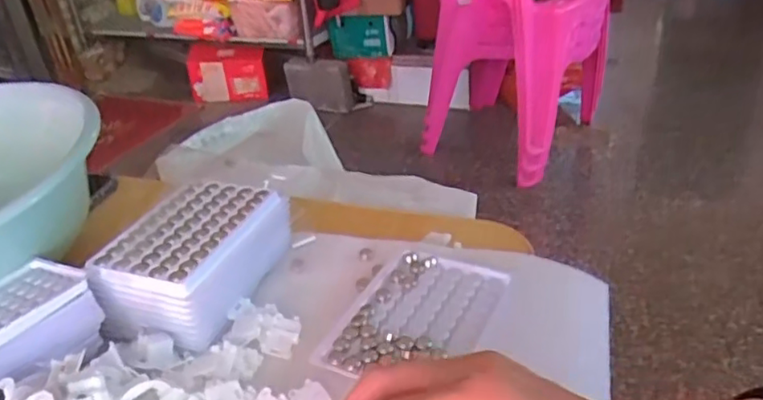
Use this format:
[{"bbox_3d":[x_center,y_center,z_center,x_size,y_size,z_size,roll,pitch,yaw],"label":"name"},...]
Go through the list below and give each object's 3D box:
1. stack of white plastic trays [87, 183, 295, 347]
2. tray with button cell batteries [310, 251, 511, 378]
[{"bbox_3d":[-0.134,0.040,0.447,0.100,0.046,0.132,6,33,16],"label":"stack of white plastic trays"},{"bbox_3d":[0.024,0.078,0.413,0.088,0.008,0.129,12,36,25],"label":"tray with button cell batteries"}]

